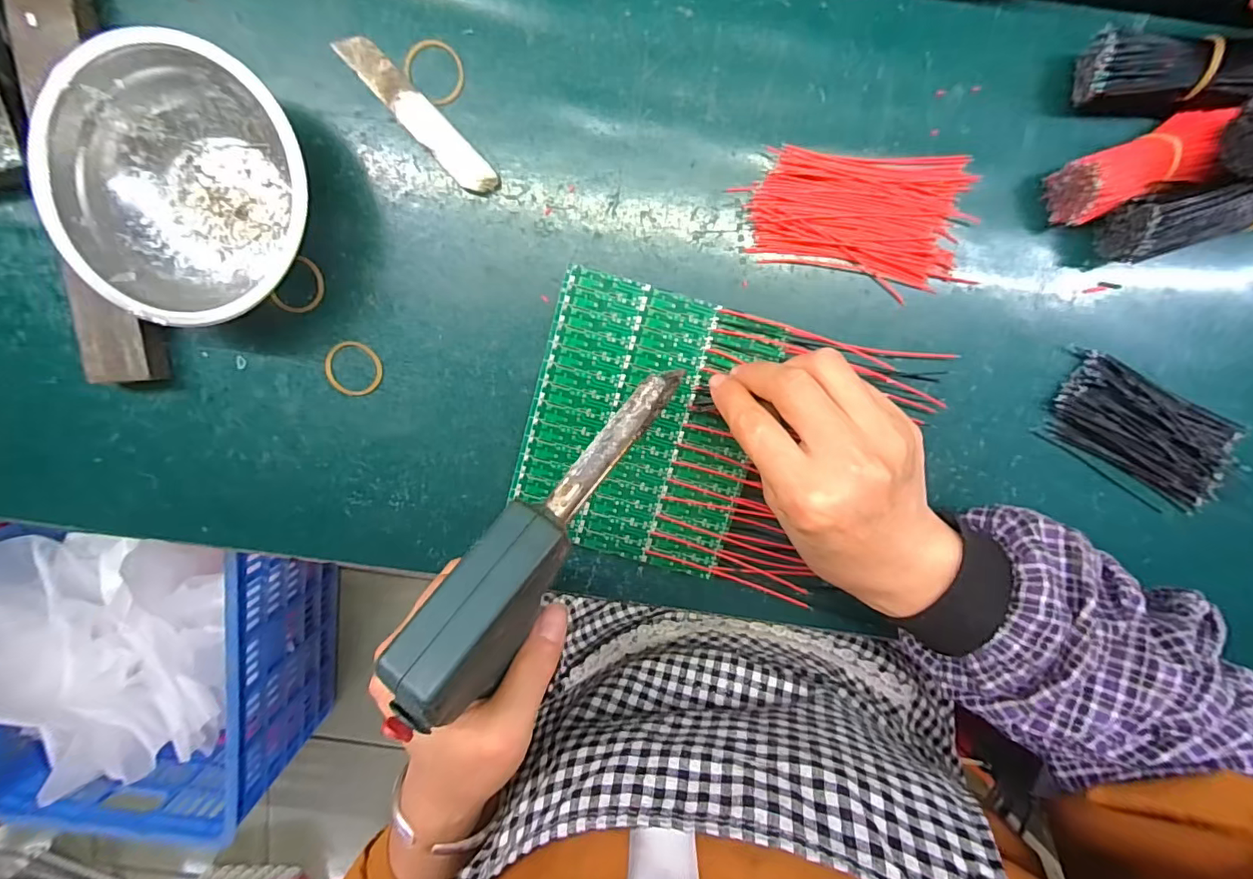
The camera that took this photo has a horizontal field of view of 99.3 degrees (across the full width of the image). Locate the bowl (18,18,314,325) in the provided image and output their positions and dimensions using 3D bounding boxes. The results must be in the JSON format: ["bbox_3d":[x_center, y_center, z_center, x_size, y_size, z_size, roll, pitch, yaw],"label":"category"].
[{"bbox_3d":[-0.217,-0.122,0.267,0.122,0.045,0.123,0,98,-1],"label":"bowl"}]

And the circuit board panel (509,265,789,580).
[{"bbox_3d":[0.010,-0.006,0.297,0.123,0.006,0.147,16,97,-4],"label":"circuit board panel"}]

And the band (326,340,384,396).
[{"bbox_3d":[-0.156,-0.040,0.302,0.033,0.004,0.030,0,98,-1],"label":"band"}]

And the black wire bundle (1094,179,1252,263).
[{"bbox_3d":[0.305,-0.116,0.273,0.101,0.032,0.028,-13,100,3],"label":"black wire bundle"}]

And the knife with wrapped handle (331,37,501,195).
[{"bbox_3d":[-0.109,-0.170,0.280,0.018,0.004,0.103,-44,97,5],"label":"knife with wrapped handle"}]

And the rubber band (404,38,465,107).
[{"bbox_3d":[-0.099,-0.192,0.275,0.027,0.004,0.033,-42,97,4],"label":"rubber band"}]

